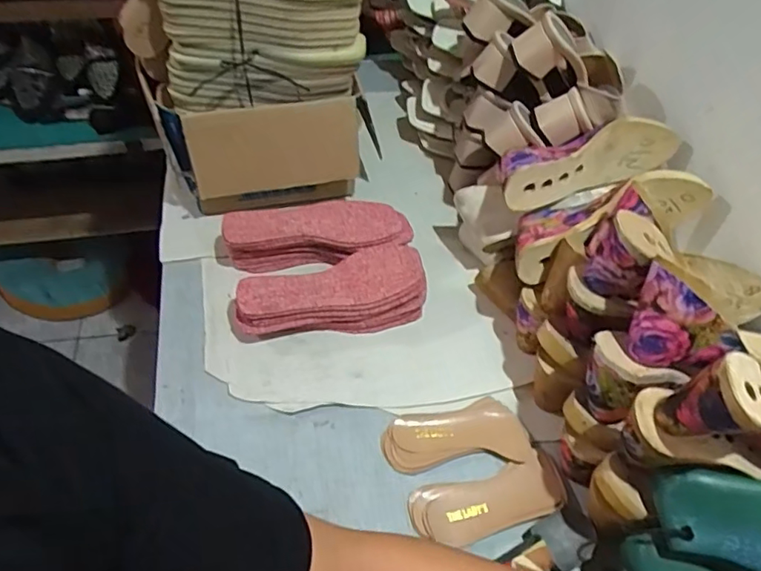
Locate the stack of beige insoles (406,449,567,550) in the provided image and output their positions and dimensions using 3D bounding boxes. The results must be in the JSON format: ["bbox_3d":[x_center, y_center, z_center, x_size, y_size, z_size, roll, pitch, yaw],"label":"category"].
[{"bbox_3d":[0.122,0.237,0.623,0.176,0.014,0.069,-13,53,-15],"label":"stack of beige insoles"}]

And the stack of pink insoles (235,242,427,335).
[{"bbox_3d":[-0.063,0.016,0.742,0.246,0.074,0.091,-14,54,-16],"label":"stack of pink insoles"}]

